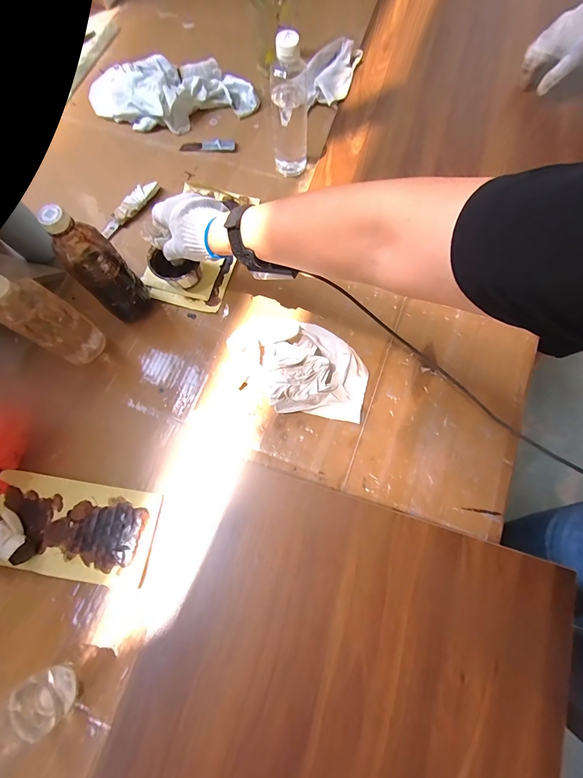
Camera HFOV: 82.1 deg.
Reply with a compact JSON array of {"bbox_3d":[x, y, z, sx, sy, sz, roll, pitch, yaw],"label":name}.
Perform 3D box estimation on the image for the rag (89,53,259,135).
[{"bbox_3d":[-0.241,-0.591,0.670,0.335,0.055,0.145,-8,72,0],"label":"rag"}]

